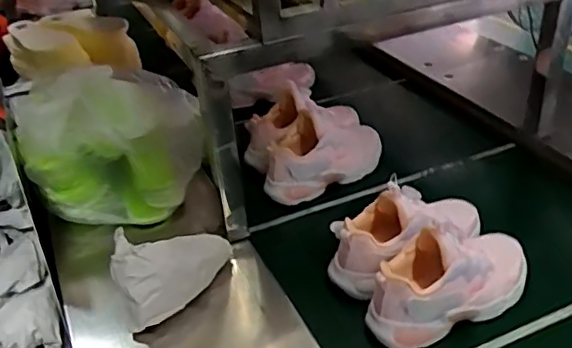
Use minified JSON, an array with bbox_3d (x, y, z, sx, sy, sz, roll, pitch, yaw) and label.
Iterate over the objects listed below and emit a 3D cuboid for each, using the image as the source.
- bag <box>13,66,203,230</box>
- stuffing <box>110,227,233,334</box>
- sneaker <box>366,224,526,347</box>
[{"bbox_3d":[-0.244,-0.048,0.849,0.212,0.167,0.192,4,36,13],"label":"bag"},{"bbox_3d":[-0.121,0.102,0.676,0.145,0.077,0.080,-22,38,-22],"label":"stuffing"},{"bbox_3d":[0.192,0.110,0.670,0.221,0.106,0.084,-19,37,-19],"label":"sneaker"}]

